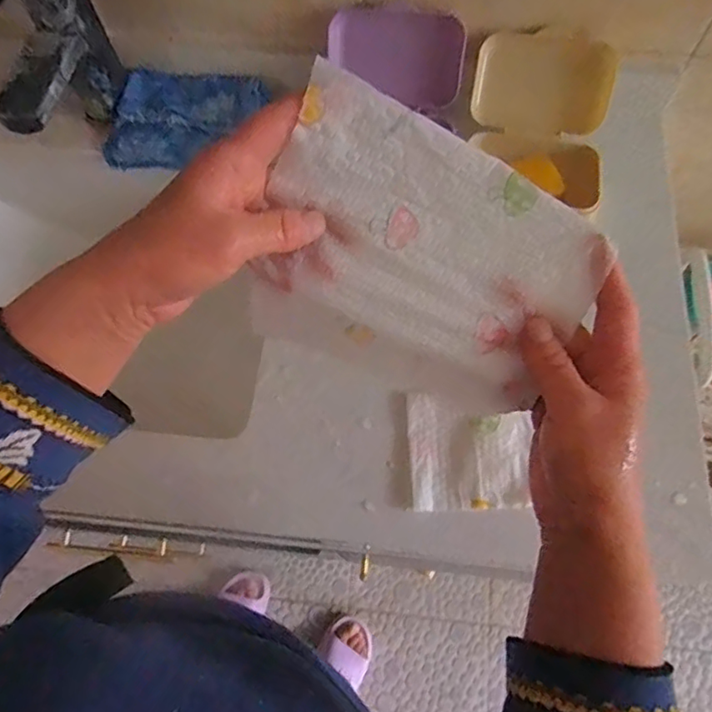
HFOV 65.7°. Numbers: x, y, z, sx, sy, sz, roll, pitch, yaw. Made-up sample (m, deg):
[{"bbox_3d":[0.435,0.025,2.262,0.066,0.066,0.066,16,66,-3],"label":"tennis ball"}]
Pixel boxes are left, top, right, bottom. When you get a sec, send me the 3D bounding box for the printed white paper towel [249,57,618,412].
[{"bbox_3d":[0.035,-0.050,0.307,0.177,0.022,0.138,25,103,-3],"label":"printed white paper towel"}]

